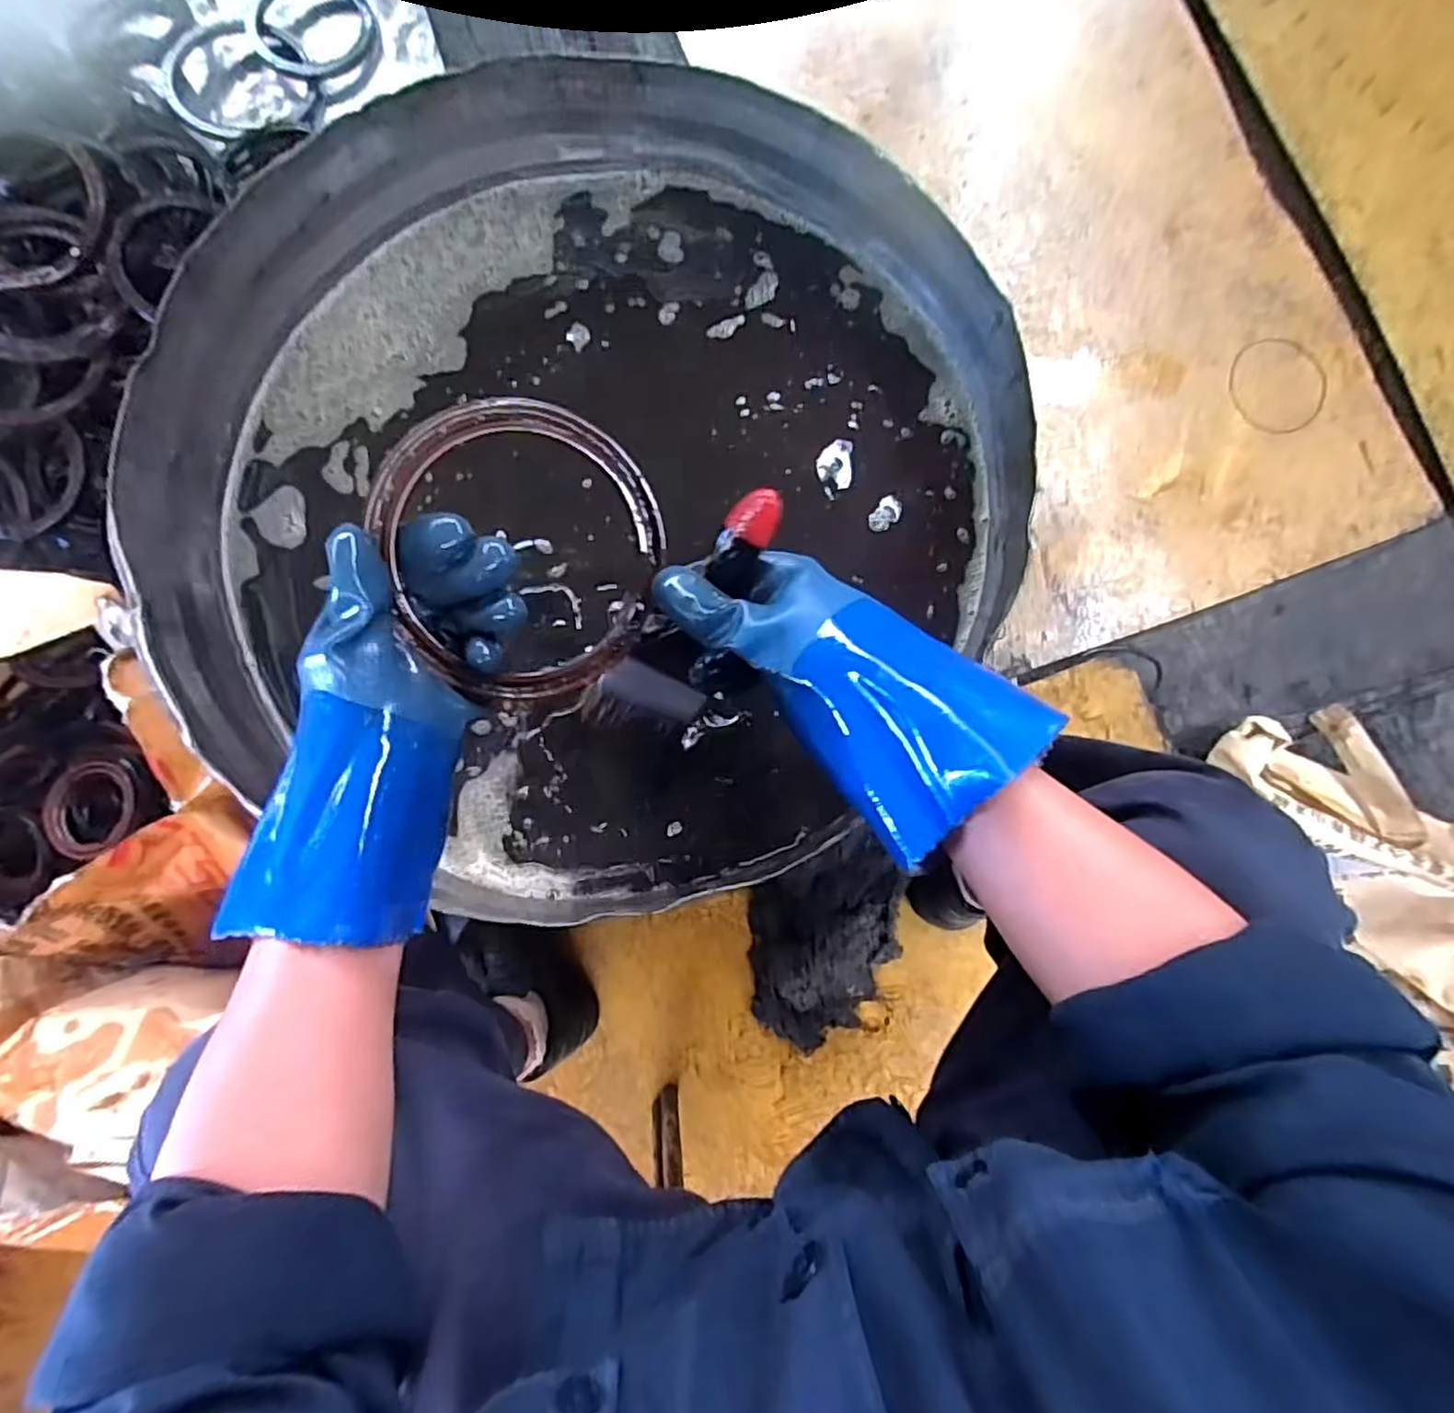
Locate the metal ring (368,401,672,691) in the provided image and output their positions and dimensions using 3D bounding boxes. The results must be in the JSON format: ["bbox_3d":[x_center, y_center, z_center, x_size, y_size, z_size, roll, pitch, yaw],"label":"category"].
[{"bbox_3d":[-0.101,-0.080,0.366,0.143,0.009,0.154,-10,111,-26],"label":"metal ring"}]

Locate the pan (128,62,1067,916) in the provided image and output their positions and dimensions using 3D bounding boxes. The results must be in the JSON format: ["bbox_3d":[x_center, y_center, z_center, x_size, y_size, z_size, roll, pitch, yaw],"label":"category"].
[{"bbox_3d":[-0.087,-0.161,0.469,0.520,0.091,0.549,0,84,0],"label":"pan"}]

